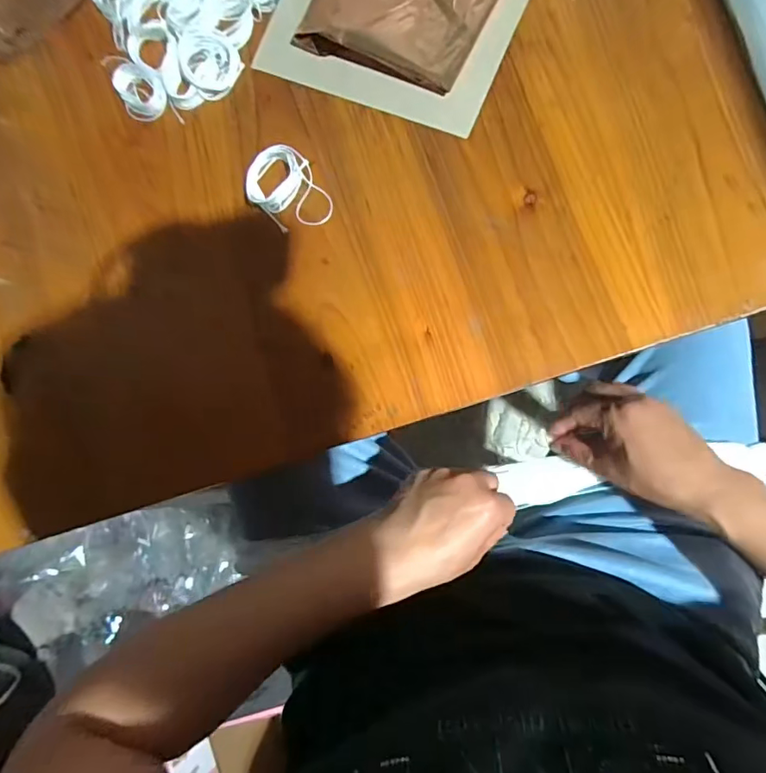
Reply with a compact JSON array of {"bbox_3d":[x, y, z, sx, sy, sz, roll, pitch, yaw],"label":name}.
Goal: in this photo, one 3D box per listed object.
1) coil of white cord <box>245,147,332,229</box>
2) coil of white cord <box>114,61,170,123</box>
[{"bbox_3d":[-0.063,-0.130,0.322,0.061,0.015,0.043,43,94,8],"label":"coil of white cord"},{"bbox_3d":[-0.171,-0.209,0.343,0.032,0.007,0.044,-45,82,4],"label":"coil of white cord"}]

